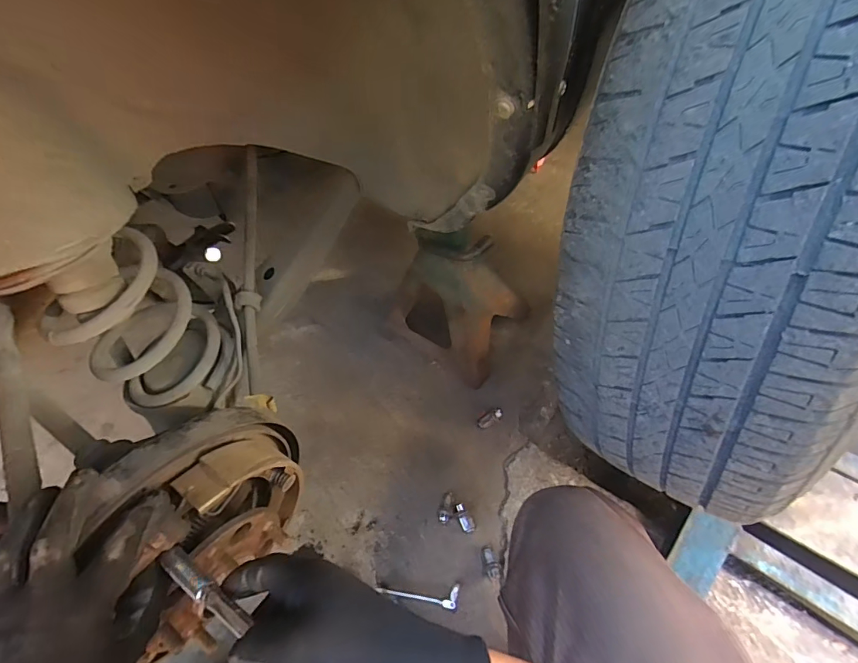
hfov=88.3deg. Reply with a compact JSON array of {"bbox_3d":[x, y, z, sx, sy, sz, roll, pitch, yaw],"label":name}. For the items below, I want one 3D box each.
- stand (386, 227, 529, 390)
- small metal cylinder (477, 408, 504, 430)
[{"bbox_3d":[0.058,-0.076,0.825,0.215,0.299,0.190,33,67,24],"label":"stand"},{"bbox_3d":[0.115,0.163,0.824,0.051,0.019,0.023,-35,58,10],"label":"small metal cylinder"}]

